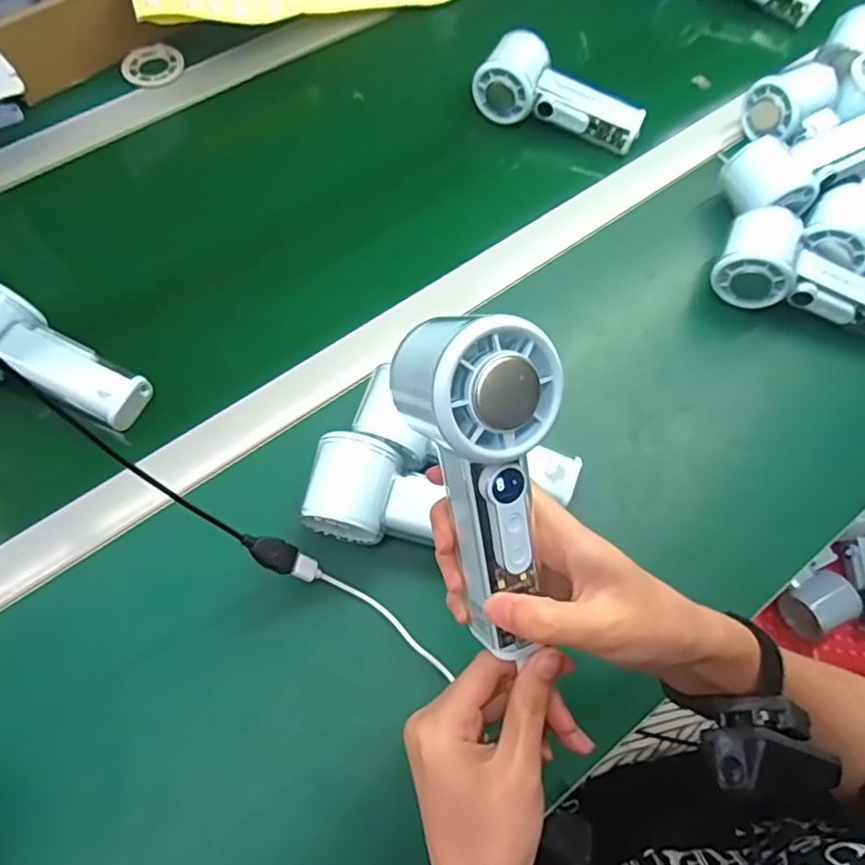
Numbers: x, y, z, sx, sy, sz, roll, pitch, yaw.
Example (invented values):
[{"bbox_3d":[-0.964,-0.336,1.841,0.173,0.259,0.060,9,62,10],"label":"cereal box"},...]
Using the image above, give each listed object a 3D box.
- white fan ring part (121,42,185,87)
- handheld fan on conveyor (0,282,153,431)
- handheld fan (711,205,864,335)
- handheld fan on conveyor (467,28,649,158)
[{"bbox_3d":[-0.270,-0.354,0.597,0.056,0.008,0.048,-20,74,-9],"label":"white fan ring part"},{"bbox_3d":[-0.272,-0.053,0.434,0.137,0.043,0.060,23,68,9],"label":"handheld fan on conveyor"},{"bbox_3d":[0.298,-0.114,0.478,0.151,0.054,0.059,24,68,9],"label":"handheld fan"},{"bbox_3d":[0.119,-0.312,0.567,0.153,0.048,0.055,20,67,7],"label":"handheld fan on conveyor"}]

